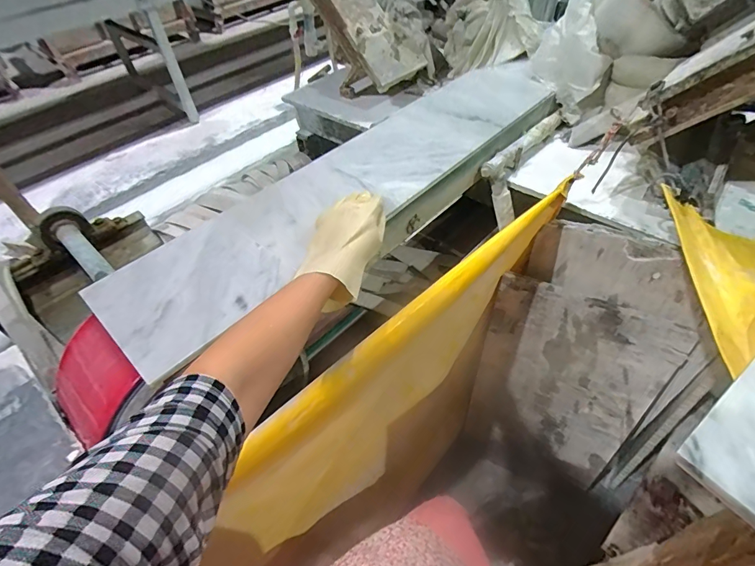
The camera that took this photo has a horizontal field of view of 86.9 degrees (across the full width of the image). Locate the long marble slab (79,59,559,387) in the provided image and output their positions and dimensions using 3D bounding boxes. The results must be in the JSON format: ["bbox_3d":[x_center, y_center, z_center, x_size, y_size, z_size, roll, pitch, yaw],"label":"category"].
[{"bbox_3d":[0.014,-0.187,0.679,0.225,0.052,0.916,32,56,29],"label":"long marble slab"}]

